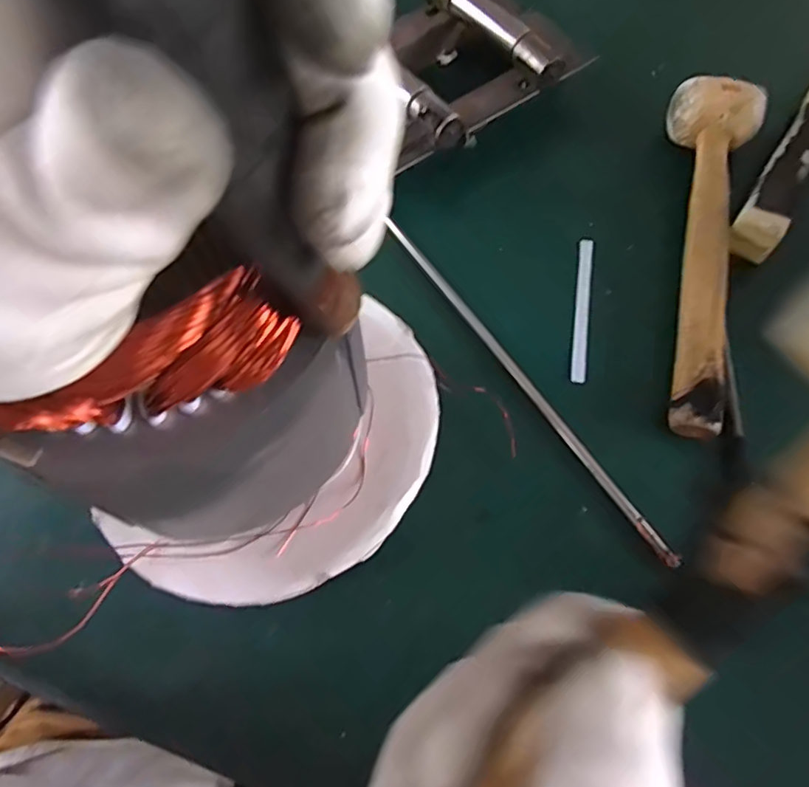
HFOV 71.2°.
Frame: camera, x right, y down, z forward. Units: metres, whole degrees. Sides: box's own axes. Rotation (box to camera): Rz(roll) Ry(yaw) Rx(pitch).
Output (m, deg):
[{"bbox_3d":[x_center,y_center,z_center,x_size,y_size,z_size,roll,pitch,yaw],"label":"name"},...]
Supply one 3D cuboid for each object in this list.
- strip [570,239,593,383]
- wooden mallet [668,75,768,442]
[{"bbox_3d":[0.115,-0.057,0.364,0.009,0.005,0.113,9,66,7],"label":"strip"},{"bbox_3d":[0.182,-0.094,0.357,0.055,0.041,0.256,16,67,10],"label":"wooden mallet"}]

